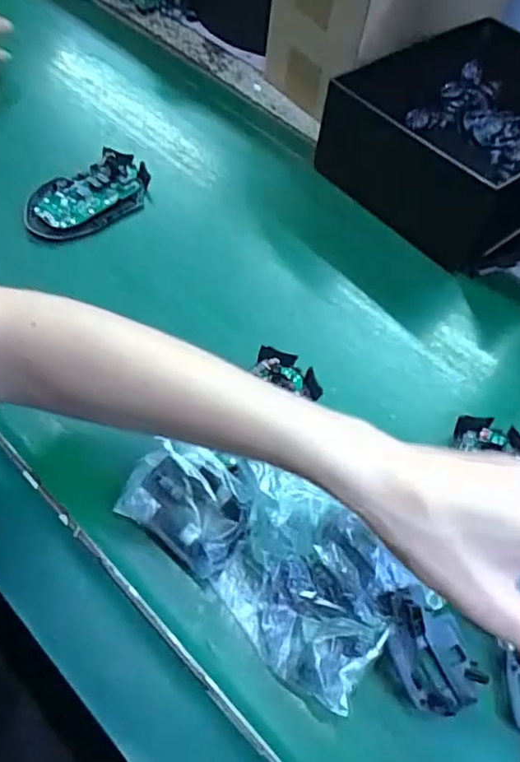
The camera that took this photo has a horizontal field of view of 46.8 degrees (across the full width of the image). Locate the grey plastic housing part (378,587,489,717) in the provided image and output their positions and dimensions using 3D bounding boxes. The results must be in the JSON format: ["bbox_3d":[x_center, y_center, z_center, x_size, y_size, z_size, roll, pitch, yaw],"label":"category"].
[{"bbox_3d":[0.095,0.151,0.341,0.049,0.010,0.067,-7,59,-30],"label":"grey plastic housing part"}]

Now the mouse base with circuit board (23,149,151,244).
[{"bbox_3d":[-0.144,-0.155,0.506,0.061,0.020,0.105,39,64,20],"label":"mouse base with circuit board"}]

